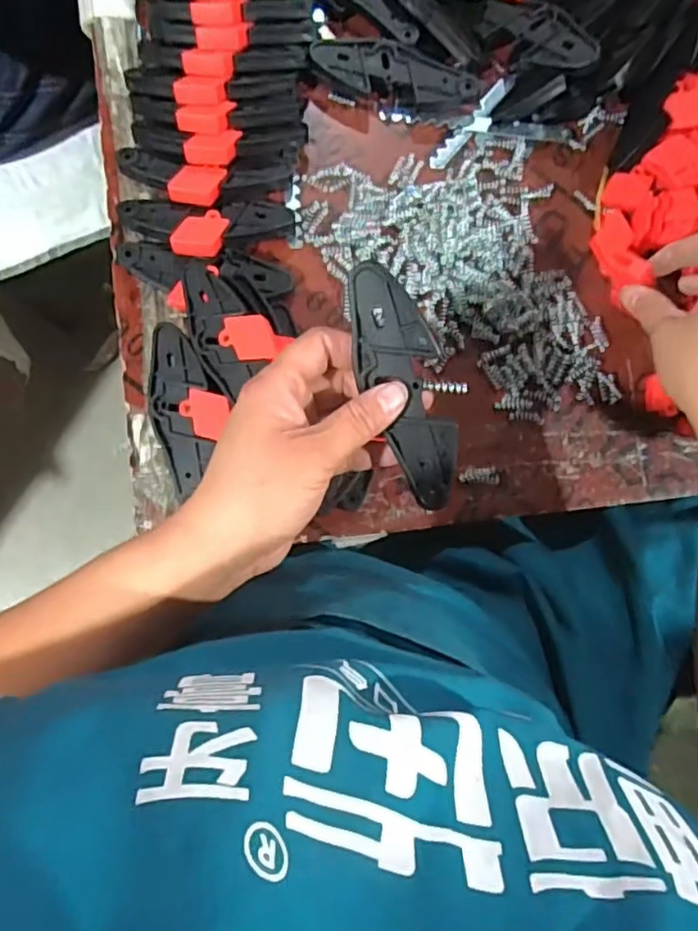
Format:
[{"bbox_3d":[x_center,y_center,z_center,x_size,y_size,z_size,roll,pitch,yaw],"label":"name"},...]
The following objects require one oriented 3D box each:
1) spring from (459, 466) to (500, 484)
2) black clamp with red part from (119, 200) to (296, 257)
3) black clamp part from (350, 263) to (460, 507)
[{"bbox_3d":[0.096,0.007,0.473,0.028,0.007,0.014,-3,85,-4],"label":"spring"},{"bbox_3d":[-0.104,-0.174,0.473,0.123,0.021,0.044,-2,85,-4],"label":"black clamp with red part"},{"bbox_3d":[0.029,-0.036,0.315,0.036,0.011,0.125,-20,110,-5],"label":"black clamp part"}]

